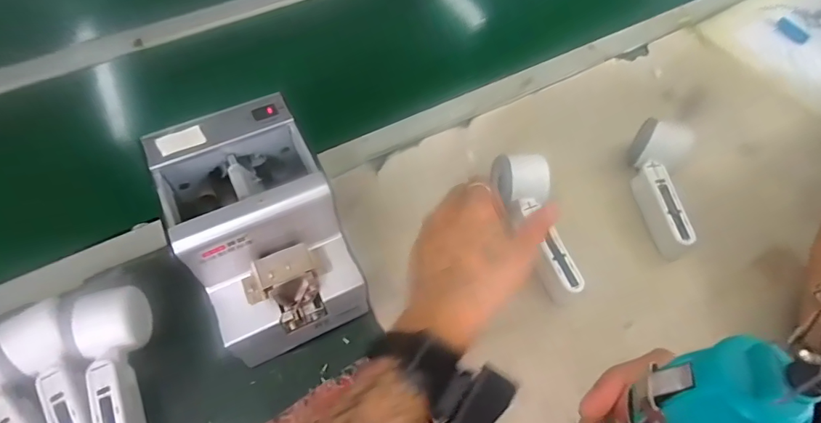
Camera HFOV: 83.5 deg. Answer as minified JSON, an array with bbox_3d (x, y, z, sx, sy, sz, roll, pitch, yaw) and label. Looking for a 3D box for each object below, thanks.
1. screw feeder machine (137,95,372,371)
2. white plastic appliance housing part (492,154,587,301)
[{"bbox_3d":[-0.131,0.022,0.414,0.128,0.146,0.170,-23,61,-15],"label":"screw feeder machine"},{"bbox_3d":[0.127,0.009,0.480,0.070,0.048,0.161,-12,65,4],"label":"white plastic appliance housing part"}]

